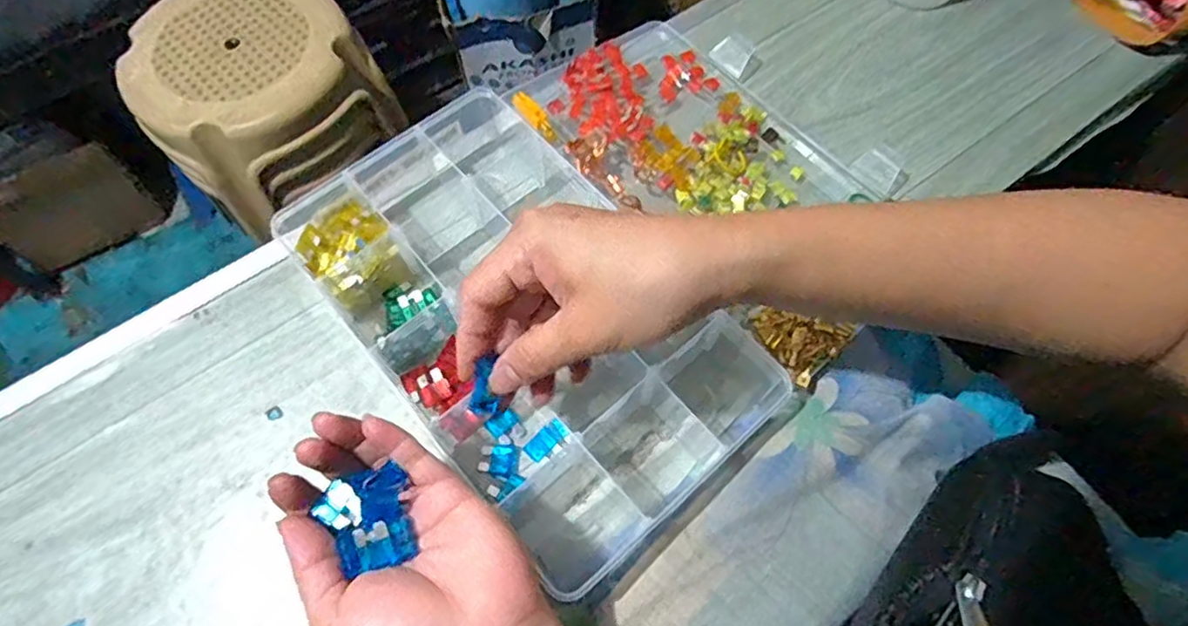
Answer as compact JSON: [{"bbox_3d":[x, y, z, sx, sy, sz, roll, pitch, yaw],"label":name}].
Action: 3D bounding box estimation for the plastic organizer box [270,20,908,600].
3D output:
[{"bbox_3d":[0.022,-0.047,0.401,0.336,0.056,0.280,-38,70,-15],"label":"plastic organizer box"}]

